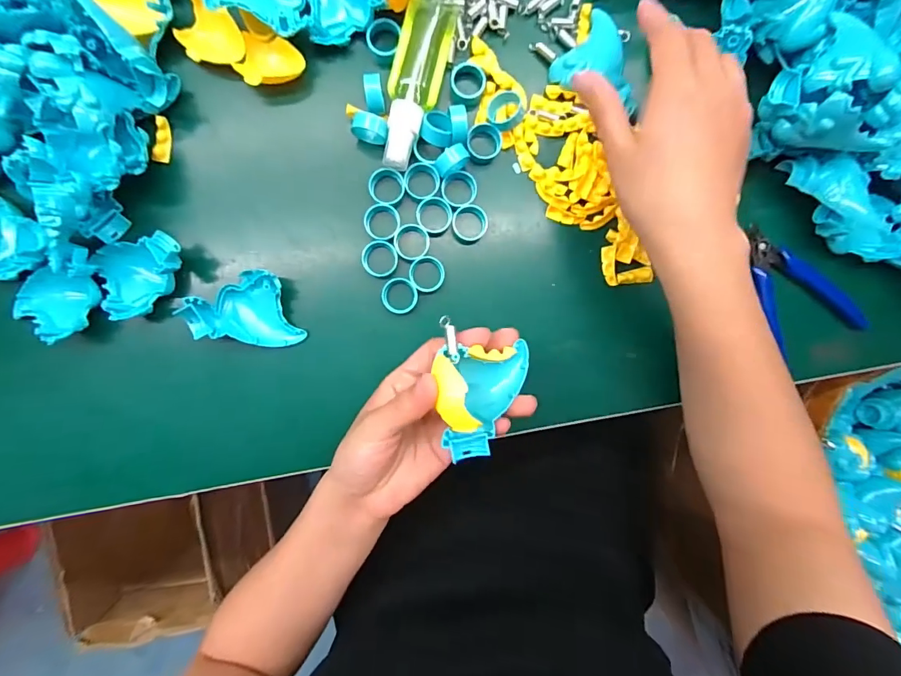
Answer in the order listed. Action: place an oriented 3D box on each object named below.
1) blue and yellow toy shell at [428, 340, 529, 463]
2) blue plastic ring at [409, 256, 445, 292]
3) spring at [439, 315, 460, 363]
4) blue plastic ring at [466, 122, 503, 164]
[{"bbox_3d":[0.022,0.037,0.252,0.055,0.029,0.063,-5,92,-2],"label":"blue and yellow toy shell"},{"bbox_3d":[-0.017,-0.047,0.321,0.026,0.010,0.026,0,92,-2],"label":"blue plastic ring"},{"bbox_3d":[0.000,0.001,0.254,0.007,0.004,0.028,-14,87,-2],"label":"spring"},{"bbox_3d":[0.025,-0.142,0.317,0.025,0.014,0.026,0,92,-2],"label":"blue plastic ring"}]

